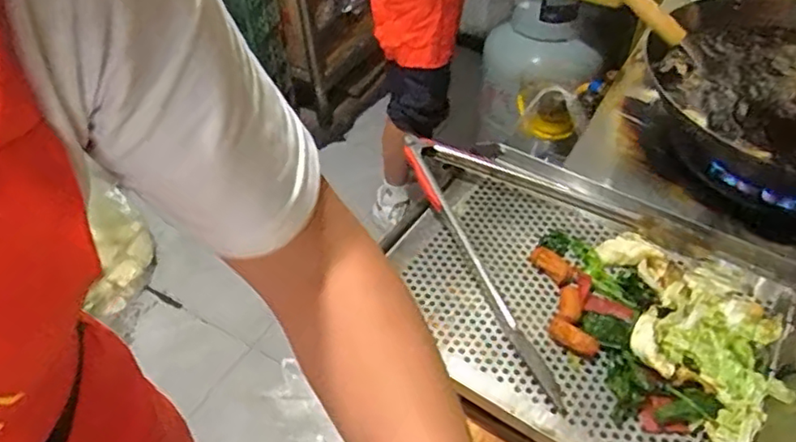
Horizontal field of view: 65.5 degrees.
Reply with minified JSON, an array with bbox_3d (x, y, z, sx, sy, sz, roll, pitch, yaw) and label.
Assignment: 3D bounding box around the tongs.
[{"bbox_3d":[0.078,0.036,0.642,0.027,0.065,0.344,-18,49,-14],"label":"tongs"}]

